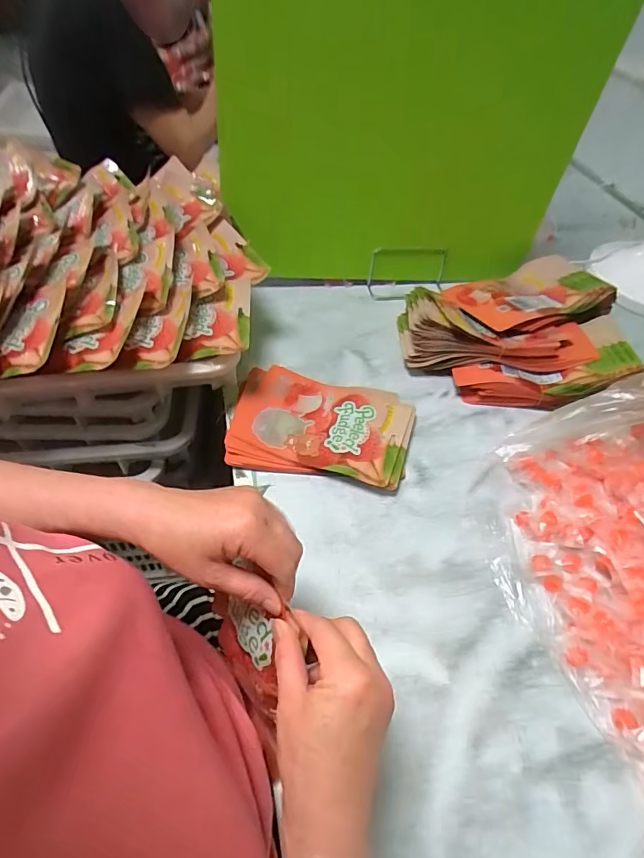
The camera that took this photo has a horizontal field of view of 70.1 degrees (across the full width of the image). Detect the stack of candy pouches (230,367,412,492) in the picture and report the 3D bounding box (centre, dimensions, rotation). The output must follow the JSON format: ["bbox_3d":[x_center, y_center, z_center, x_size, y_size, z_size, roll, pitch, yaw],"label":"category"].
[{"bbox_3d":[0.000,-0.006,0.669,0.250,0.036,0.181,7,51,6],"label":"stack of candy pouches"}]

